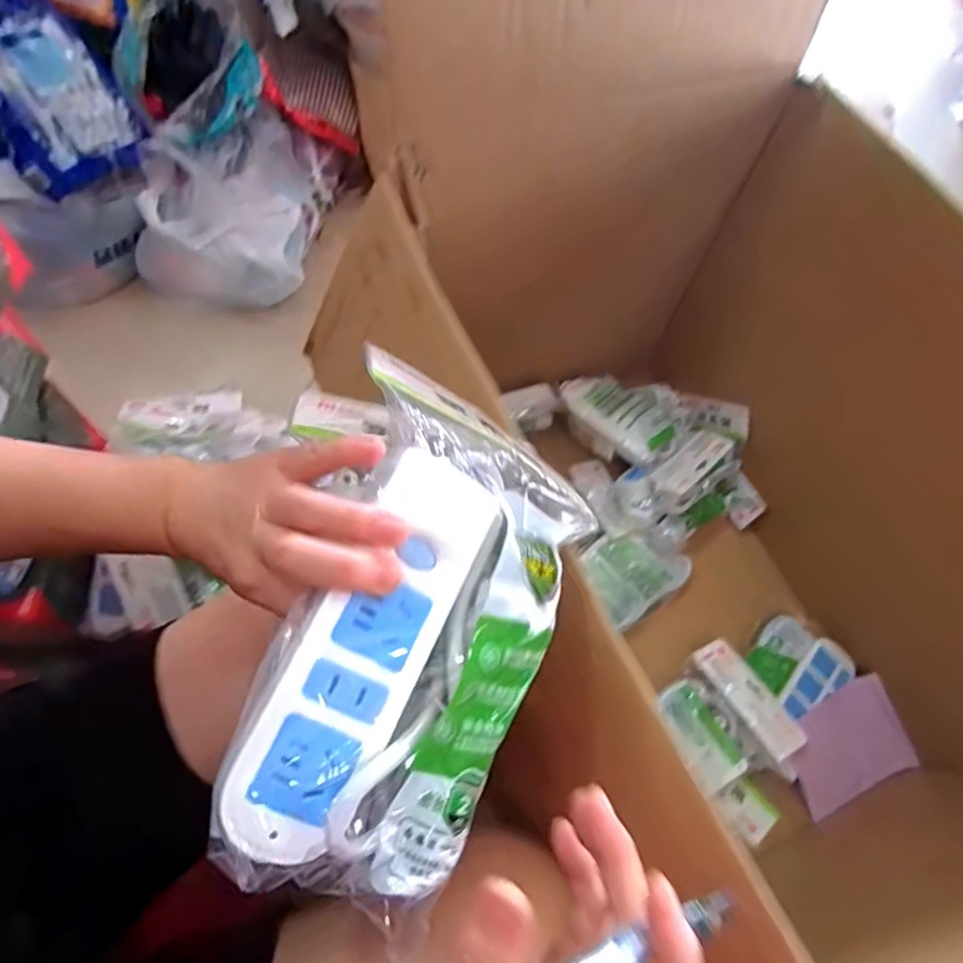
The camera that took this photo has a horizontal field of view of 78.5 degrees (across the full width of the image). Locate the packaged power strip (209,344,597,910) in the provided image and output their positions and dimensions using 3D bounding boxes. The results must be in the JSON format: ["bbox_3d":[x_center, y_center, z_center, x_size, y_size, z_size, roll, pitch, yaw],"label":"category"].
[{"bbox_3d":[-0.026,0.070,0.274,0.132,0.045,0.193,26,71,-16],"label":"packaged power strip"}]

